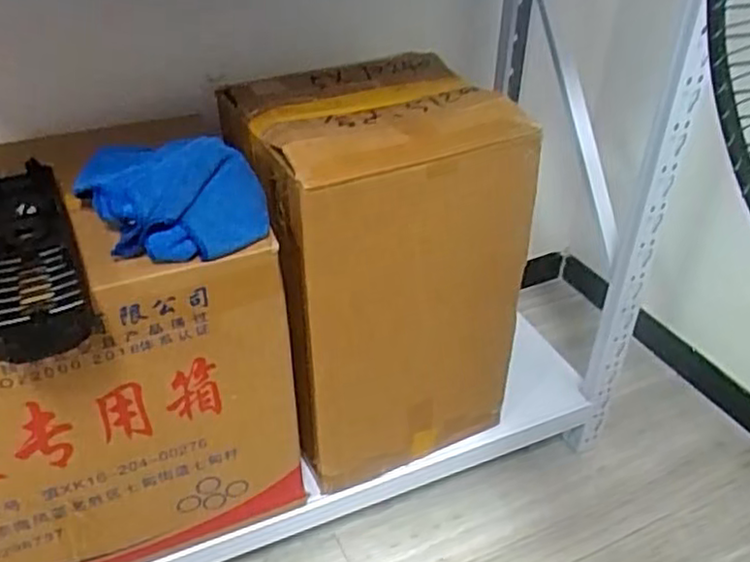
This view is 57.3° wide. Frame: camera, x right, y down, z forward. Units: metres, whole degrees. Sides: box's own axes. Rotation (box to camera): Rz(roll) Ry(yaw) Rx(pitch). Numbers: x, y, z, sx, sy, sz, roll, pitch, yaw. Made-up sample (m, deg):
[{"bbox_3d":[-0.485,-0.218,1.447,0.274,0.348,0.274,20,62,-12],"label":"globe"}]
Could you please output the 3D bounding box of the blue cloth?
[{"bbox_3d":[-0.227,-0.095,0.716,0.221,0.069,0.135,19,40,25],"label":"blue cloth"}]

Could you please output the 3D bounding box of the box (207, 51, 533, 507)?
[{"bbox_3d":[-0.004,-0.008,0.988,0.312,0.517,0.301,-16,39,-20],"label":"box"}]

